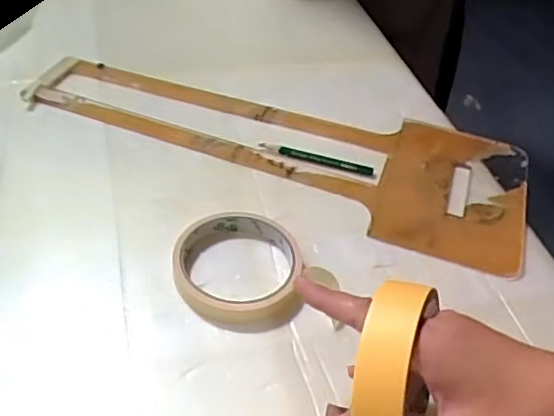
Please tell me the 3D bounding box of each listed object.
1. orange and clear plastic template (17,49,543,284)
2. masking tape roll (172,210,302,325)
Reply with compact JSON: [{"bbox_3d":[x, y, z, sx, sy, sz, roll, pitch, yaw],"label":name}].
[{"bbox_3d":[-0.005,-0.066,0.542,0.455,0.010,0.157,17,45,11],"label":"orange and clear plastic template"},{"bbox_3d":[-0.028,0.039,0.426,0.089,0.019,0.093,3,44,-3],"label":"masking tape roll"}]

